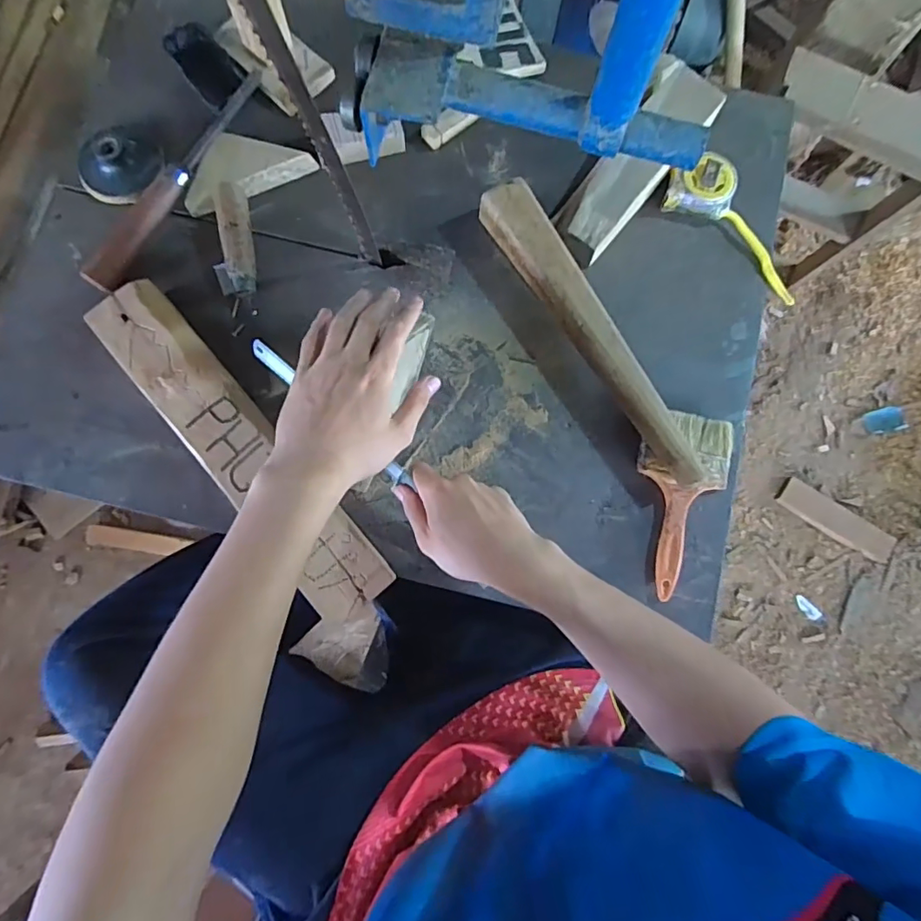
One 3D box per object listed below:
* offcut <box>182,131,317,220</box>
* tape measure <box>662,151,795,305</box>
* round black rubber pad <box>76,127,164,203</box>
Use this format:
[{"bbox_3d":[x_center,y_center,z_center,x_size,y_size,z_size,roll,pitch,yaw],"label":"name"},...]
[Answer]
[{"bbox_3d":[-0.238,-0.324,0.570,0.143,0.029,0.065,-26,86,-9],"label":"offcut"},{"bbox_3d":[0.312,-0.259,0.578,0.189,0.034,0.067,42,82,6],"label":"tape measure"},{"bbox_3d":[-0.371,-0.325,0.567,0.076,0.034,0.087,40,82,5],"label":"round black rubber pad"}]

